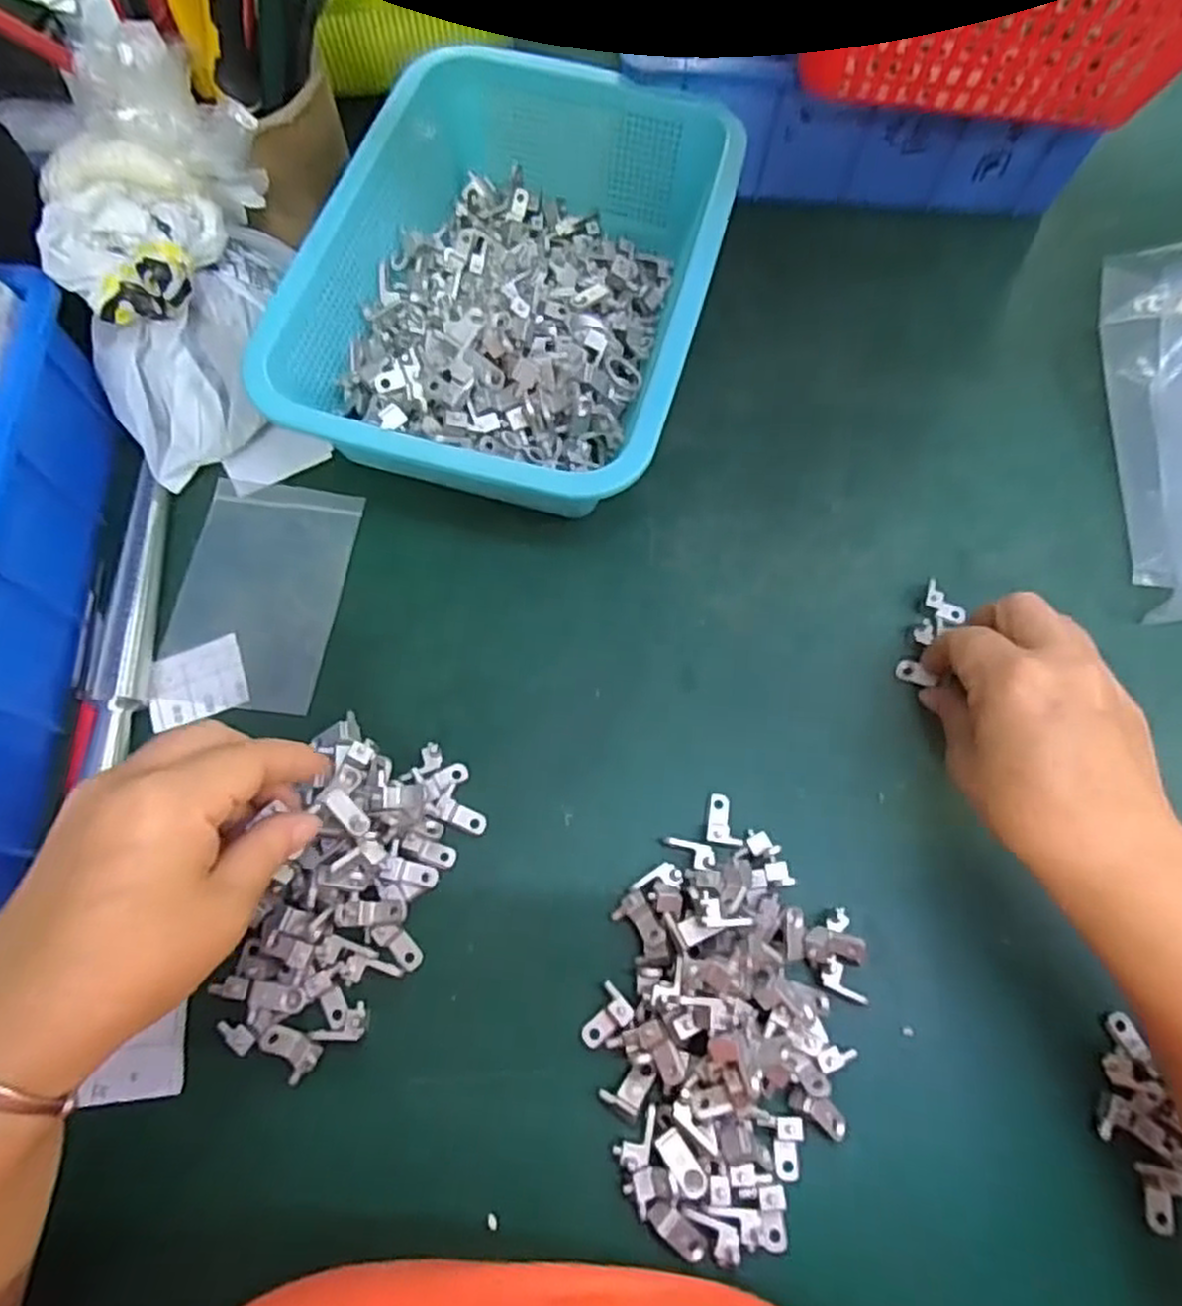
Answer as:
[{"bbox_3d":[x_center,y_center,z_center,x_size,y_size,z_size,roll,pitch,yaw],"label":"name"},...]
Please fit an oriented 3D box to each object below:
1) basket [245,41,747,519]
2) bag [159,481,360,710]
[{"bbox_3d":[-0.035,-0.192,0.395,0.192,0.077,0.259,16,71,6],"label":"basket"},{"bbox_3d":[-0.166,-0.032,0.373,0.079,0.006,0.119,7,70,3],"label":"bag"}]

